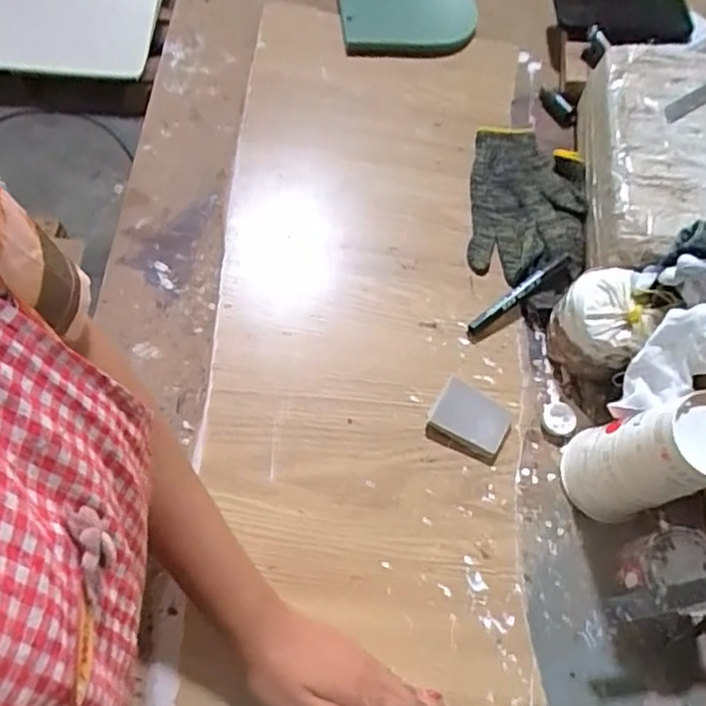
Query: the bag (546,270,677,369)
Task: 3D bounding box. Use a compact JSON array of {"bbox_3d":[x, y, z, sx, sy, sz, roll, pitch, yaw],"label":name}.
[{"bbox_3d":[0.225,-0.031,0.598,0.077,0.101,0.076,38,69,13],"label":"bag"}]

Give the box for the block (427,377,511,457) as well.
[{"bbox_3d":[0.105,0.058,0.592,0.067,0.010,0.051,30,68,10],"label":"block"}]

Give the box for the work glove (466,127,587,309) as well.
[{"bbox_3d":[0.180,-0.149,0.689,0.110,0.029,0.203,7,66,0],"label":"work glove"}]

